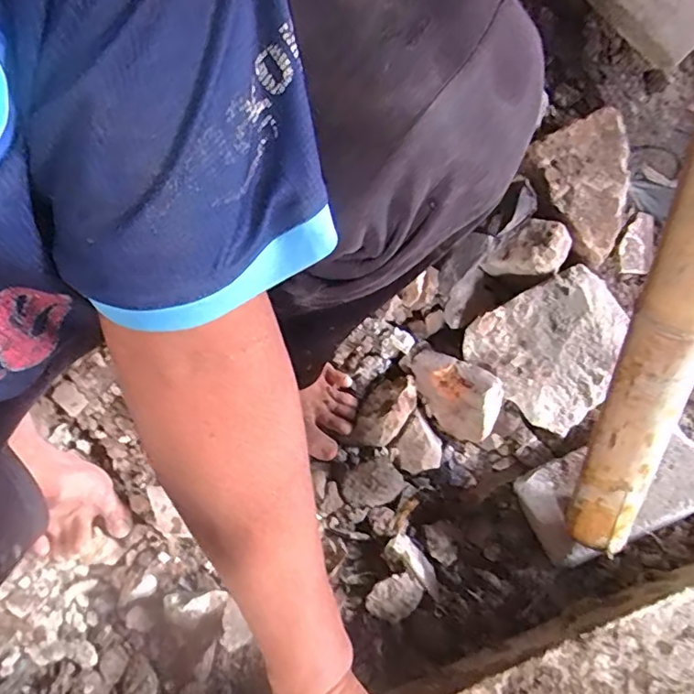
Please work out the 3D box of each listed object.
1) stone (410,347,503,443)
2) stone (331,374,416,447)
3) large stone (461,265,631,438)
[{"bbox_3d":[0.122,0.051,0.641,0.119,0.076,0.062,36,71,13],"label":"stone"},{"bbox_3d":[0.040,0.076,0.638,0.054,0.044,0.108,40,72,15],"label":"stone"},{"bbox_3d":[0.245,0.002,0.657,0.155,0.085,0.154,-40,79,12],"label":"large stone"}]

